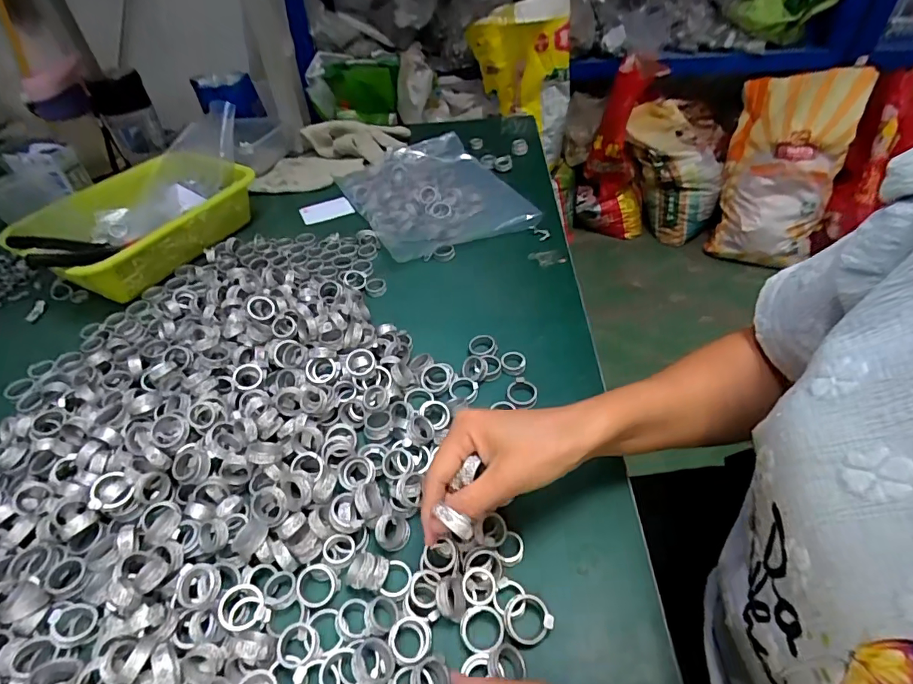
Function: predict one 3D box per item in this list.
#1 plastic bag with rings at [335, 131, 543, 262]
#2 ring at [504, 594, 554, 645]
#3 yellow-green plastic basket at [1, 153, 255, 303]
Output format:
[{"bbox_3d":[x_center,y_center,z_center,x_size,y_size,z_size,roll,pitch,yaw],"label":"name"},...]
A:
[{"bbox_3d":[-0.041,-0.231,0.708,0.213,0.025,0.312,-19,47,-17],"label":"plastic bag with rings"},{"bbox_3d":[0.045,0.178,0.305,0.029,0.005,0.028,-4,61,8],"label":"ring"},{"bbox_3d":[-0.427,-0.166,0.645,0.183,0.074,0.256,18,48,20],"label":"yellow-green plastic basket"}]

